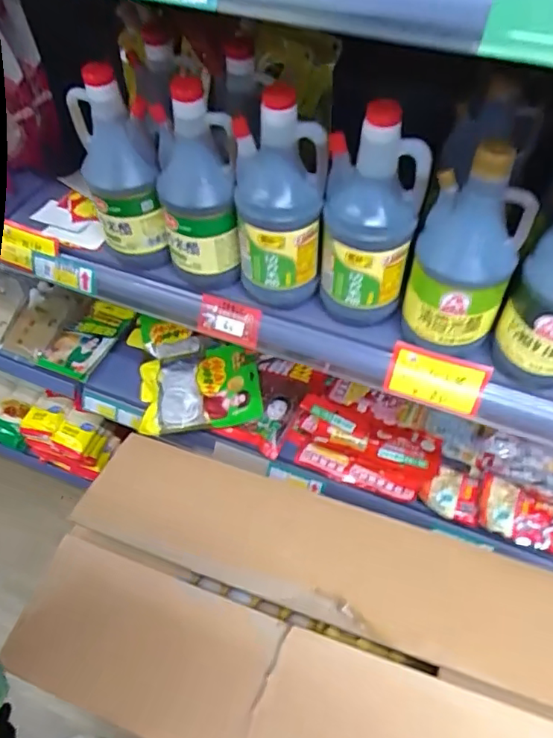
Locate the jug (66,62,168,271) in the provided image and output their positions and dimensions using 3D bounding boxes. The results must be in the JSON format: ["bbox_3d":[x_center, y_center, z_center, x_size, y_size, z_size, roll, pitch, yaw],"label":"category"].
[{"bbox_3d":[-0.166,-0.204,0.600,0.073,0.200,0.094,-20,55,-12],"label":"jug"}]

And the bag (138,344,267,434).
[{"bbox_3d":[-0.131,0.035,0.954,0.206,0.039,0.147,-5,54,-1],"label":"bag"}]

